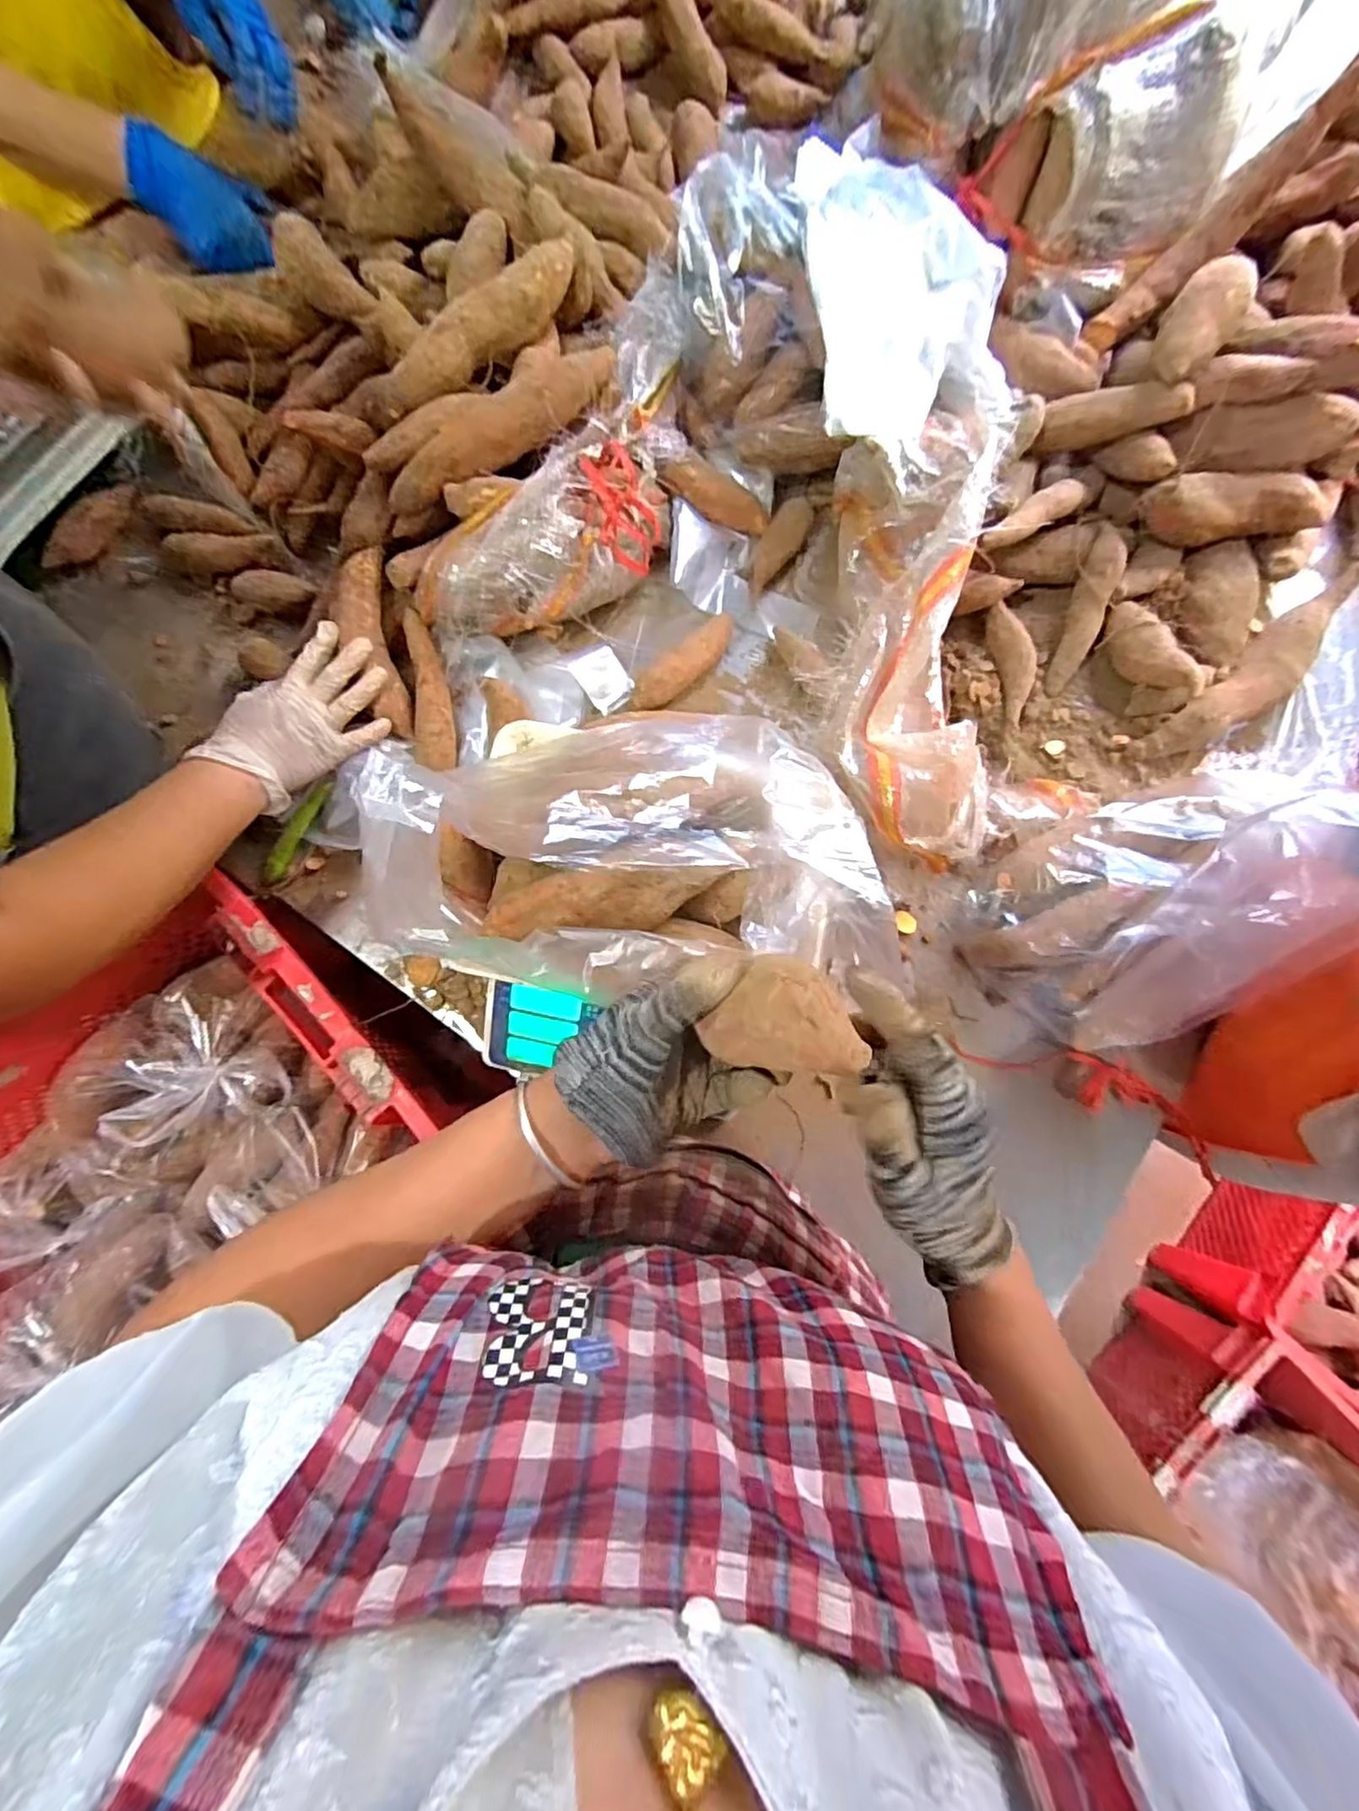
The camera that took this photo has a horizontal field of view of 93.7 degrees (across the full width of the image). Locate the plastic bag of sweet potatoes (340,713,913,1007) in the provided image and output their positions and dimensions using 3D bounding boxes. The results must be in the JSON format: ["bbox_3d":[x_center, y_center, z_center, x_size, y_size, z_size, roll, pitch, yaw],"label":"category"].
[{"bbox_3d":[-0.036,-0.042,0.415,0.321,0.121,0.191,1,78,0],"label":"plastic bag of sweet potatoes"}]

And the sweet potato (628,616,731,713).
[{"bbox_3d":[0.011,-0.242,0.633,0.135,0.048,0.035,-41,81,-8],"label":"sweet potato"}]

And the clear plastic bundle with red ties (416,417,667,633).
[{"bbox_3d":[-0.116,-0.337,0.596,0.266,0.082,0.101,-37,81,-8],"label":"clear plastic bundle with red ties"}]

